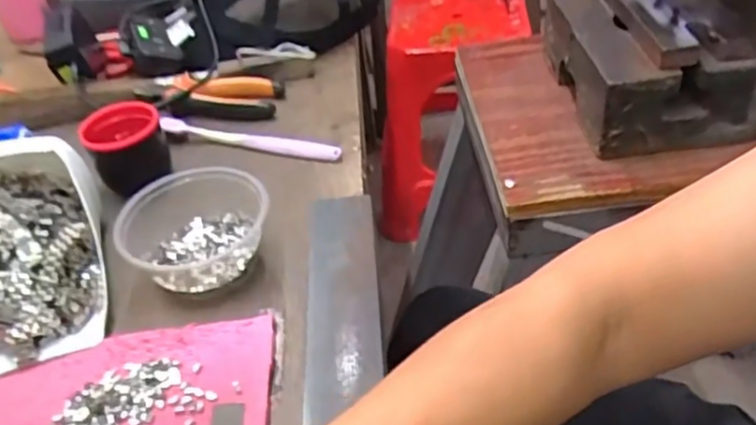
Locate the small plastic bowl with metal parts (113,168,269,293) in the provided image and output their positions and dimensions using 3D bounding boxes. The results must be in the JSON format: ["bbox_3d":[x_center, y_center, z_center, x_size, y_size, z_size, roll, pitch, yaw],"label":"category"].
[{"bbox_3d":[-0.132,0.013,0.492,0.105,0.050,0.085,-23,43,-18],"label":"small plastic bowl with metal parts"}]

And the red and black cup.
[{"bbox_3d":[-0.216,-0.056,0.581,0.065,0.058,0.066,-4,41,3],"label":"red and black cup"}]

